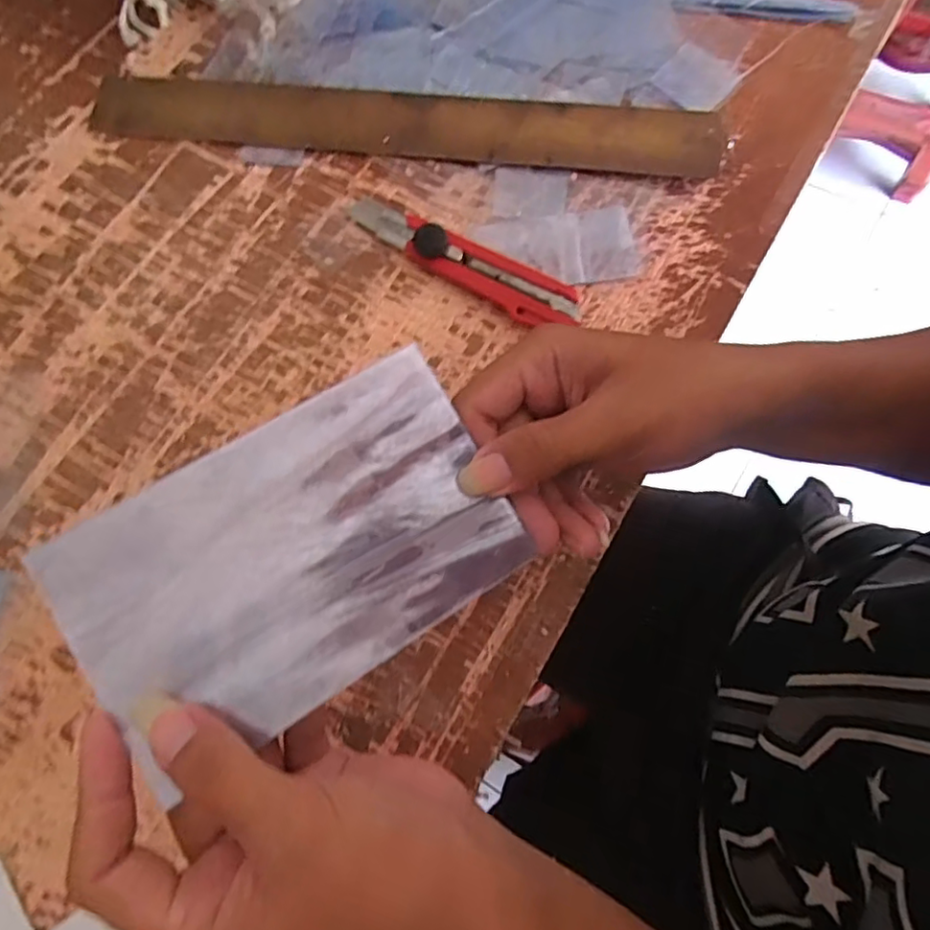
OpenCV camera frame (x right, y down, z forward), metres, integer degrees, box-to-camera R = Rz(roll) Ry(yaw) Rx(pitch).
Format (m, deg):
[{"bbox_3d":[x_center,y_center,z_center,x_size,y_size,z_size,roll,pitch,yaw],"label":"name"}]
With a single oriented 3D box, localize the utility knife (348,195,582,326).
[{"bbox_3d":[-0.005,-0.130,0.380,0.163,0.018,0.029,32,75,12],"label":"utility knife"}]

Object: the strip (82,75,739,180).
[{"bbox_3d":[-0.049,-0.236,0.419,0.432,0.008,0.047,7,83,6],"label":"strip"}]

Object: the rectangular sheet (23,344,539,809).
[{"bbox_3d":[-0.065,0.035,0.241,0.163,0.005,0.102,-32,89,-15],"label":"rectangular sheet"}]

